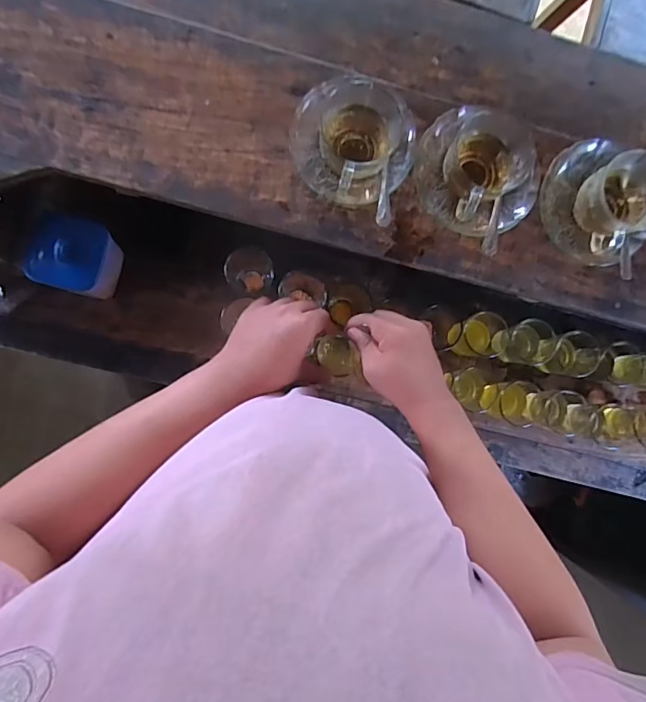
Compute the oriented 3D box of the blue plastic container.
[{"bbox_3d":[-0.315,-0.120,0.592,0.096,0.086,0.091,13,89,-4],"label":"blue plastic container"}]

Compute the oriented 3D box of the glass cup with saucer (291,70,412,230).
[{"bbox_3d":[0.037,-0.237,0.507,0.140,0.064,0.142,0,90,-5],"label":"glass cup with saucer"}]

